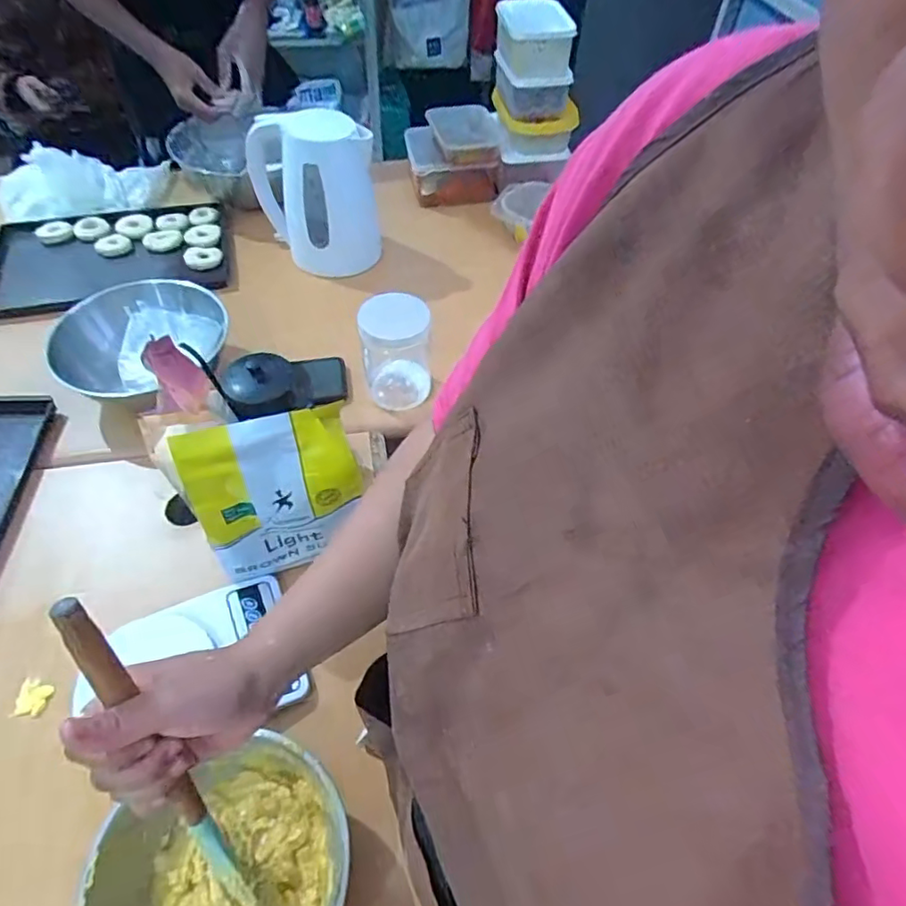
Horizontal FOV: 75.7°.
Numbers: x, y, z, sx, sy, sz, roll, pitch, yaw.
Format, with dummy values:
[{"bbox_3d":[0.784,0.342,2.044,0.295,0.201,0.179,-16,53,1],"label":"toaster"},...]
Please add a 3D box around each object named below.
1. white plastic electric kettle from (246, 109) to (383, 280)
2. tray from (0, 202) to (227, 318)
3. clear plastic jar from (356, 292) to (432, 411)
[{"bbox_3d":[-0.226,-0.444,0.959,0.148,0.216,0.202,-34,61,-23],"label":"white plastic electric kettle"},{"bbox_3d":[-0.568,-0.333,0.974,0.365,0.041,0.241,-14,54,-13],"label":"tray"},{"bbox_3d":[-0.074,-0.131,0.774,0.083,0.138,0.075,-11,54,-11],"label":"clear plastic jar"}]

